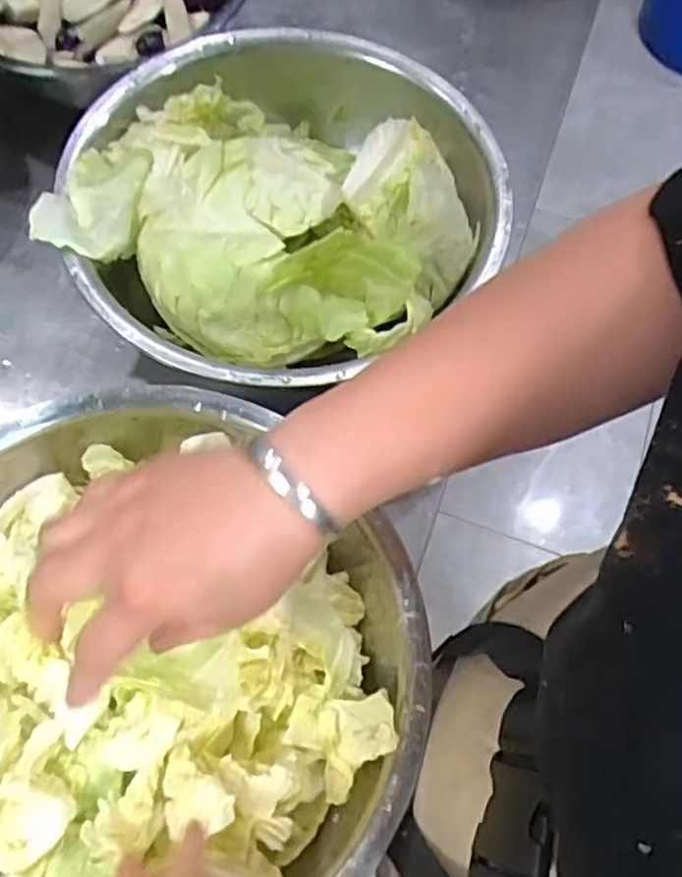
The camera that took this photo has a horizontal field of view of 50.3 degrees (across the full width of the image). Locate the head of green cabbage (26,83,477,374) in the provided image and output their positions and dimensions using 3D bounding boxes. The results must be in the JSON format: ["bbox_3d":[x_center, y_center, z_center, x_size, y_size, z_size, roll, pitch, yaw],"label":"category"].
[{"bbox_3d":[-0.047,-0.186,0.568,0.290,0.111,0.221,18,67,5],"label":"head of green cabbage"}]

